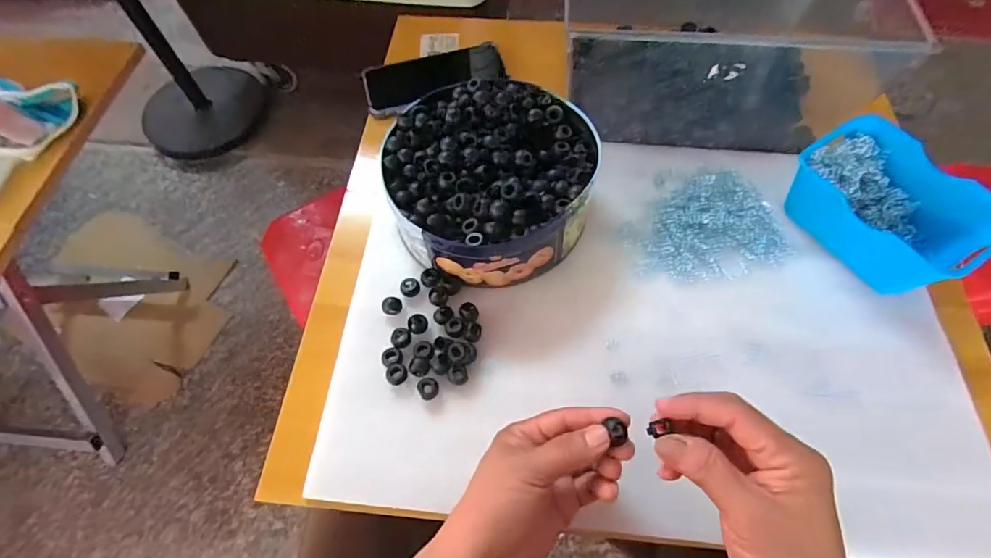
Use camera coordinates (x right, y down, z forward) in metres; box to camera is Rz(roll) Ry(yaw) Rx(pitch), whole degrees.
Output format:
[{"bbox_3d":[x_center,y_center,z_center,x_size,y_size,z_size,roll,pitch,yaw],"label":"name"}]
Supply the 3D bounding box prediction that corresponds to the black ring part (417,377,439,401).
[{"bbox_3d":[-0.055,0.089,0.387,0.017,0.013,0.018,0,62,0],"label":"black ring part"}]

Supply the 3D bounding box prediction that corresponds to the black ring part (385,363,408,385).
[{"bbox_3d":[-0.082,0.078,0.392,0.017,0.011,0.016,0,62,0],"label":"black ring part"}]

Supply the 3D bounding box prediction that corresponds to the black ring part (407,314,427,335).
[{"bbox_3d":[-0.067,0.039,0.410,0.017,0.006,0.016,0,62,0],"label":"black ring part"}]

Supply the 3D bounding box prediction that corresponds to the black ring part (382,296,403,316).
[{"bbox_3d":[-0.091,0.024,0.419,0.017,0.010,0.013,-39,68,-18],"label":"black ring part"}]

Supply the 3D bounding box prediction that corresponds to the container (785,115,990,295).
[{"bbox_3d":[0.343,-0.064,0.421,0.102,0.058,0.153,-30,68,-13],"label":"container"}]

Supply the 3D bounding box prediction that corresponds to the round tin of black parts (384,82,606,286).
[{"bbox_3d":[-0.001,-0.092,0.438,0.178,0.082,0.182,0,62,0],"label":"round tin of black parts"}]

